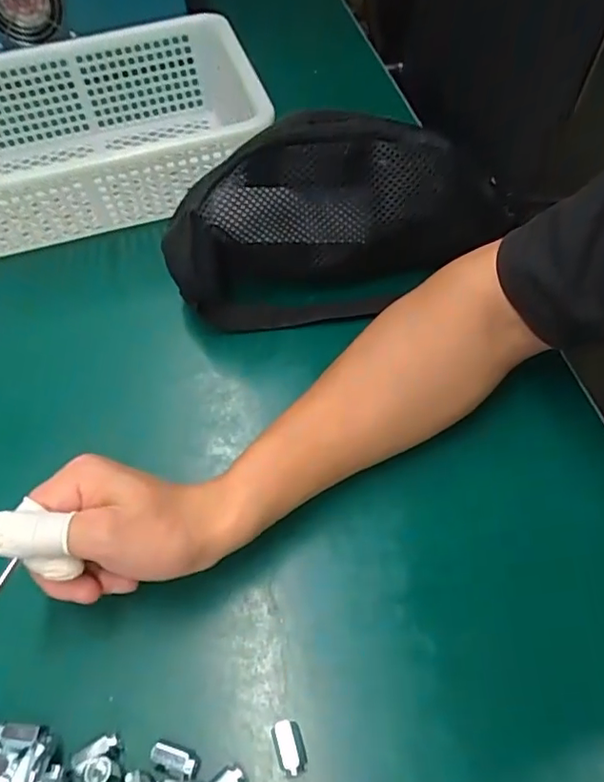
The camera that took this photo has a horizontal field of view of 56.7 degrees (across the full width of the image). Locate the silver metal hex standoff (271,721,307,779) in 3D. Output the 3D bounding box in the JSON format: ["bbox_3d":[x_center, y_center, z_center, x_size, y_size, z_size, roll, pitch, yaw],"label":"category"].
[{"bbox_3d":[-0.006,0.169,0.265,0.013,0.013,0.022,-15,54,-8],"label":"silver metal hex standoff"}]

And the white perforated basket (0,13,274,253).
[{"bbox_3d":[-0.201,-0.228,0.519,0.298,0.101,0.217,-13,54,-6],"label":"white perforated basket"}]

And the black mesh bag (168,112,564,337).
[{"bbox_3d":[0.033,-0.116,0.405,0.255,0.124,0.078,-15,54,-7],"label":"black mesh bag"}]

